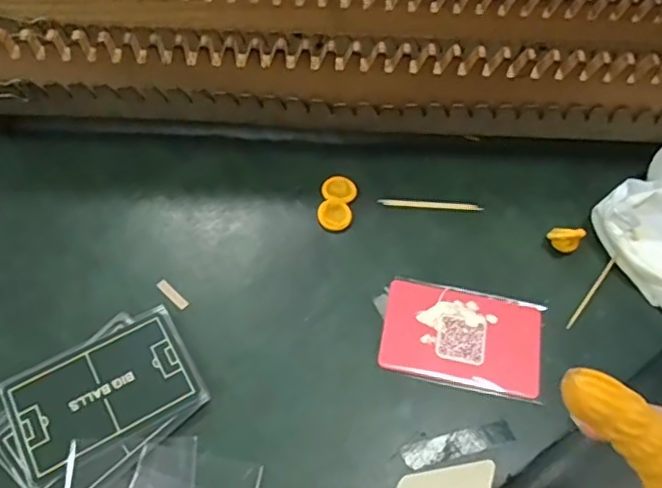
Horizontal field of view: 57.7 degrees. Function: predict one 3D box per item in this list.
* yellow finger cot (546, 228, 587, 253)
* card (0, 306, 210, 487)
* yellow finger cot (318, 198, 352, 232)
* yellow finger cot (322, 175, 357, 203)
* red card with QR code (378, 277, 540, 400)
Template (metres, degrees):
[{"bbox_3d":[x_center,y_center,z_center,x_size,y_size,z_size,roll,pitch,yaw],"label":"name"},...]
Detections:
[{"bbox_3d":[0.139,-0.004,0.357,0.018,0.016,0.012,35,64,16],"label":"yellow finger cot"},{"bbox_3d":[-0.114,0.073,0.302,0.087,0.004,0.057,-25,66,-17],"label":"card"},{"bbox_3d":[0.002,-0.018,0.365,0.020,0.006,0.020,1,60,-2],"label":"yellow finger cot"},{"bbox_3d":[0.006,-0.035,0.376,0.021,0.005,0.020,1,60,-2],"label":"yellow finger cot"},{"bbox_3d":[0.072,0.051,0.331,0.085,0.004,0.055,11,60,3],"label":"red card with QR code"}]

